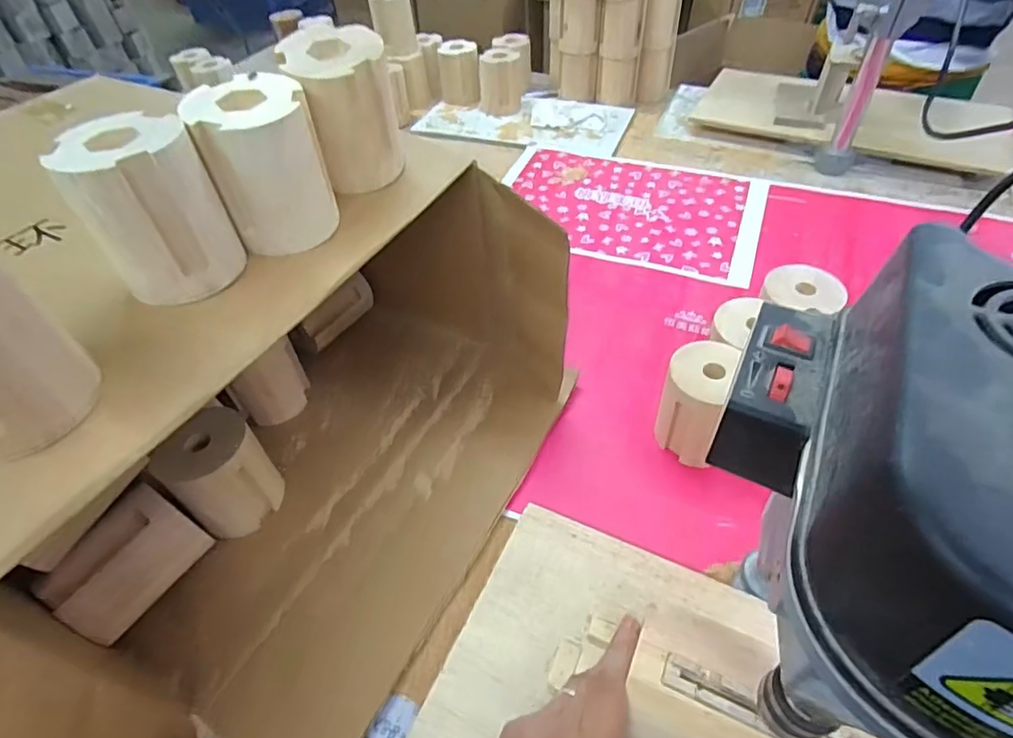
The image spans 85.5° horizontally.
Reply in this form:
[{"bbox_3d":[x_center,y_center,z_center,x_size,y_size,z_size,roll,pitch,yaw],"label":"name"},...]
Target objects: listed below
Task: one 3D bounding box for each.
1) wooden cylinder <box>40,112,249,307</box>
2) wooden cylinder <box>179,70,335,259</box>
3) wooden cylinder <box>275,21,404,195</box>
[{"bbox_3d":[-0.231,-0.104,0.362,0.079,0.098,0.071,-29,52,-20],"label":"wooden cylinder"},{"bbox_3d":[-0.169,-0.143,0.396,0.075,0.104,0.070,-20,50,-14],"label":"wooden cylinder"},{"bbox_3d":[-0.124,-0.200,0.434,0.072,0.107,0.065,-21,50,-14],"label":"wooden cylinder"}]

